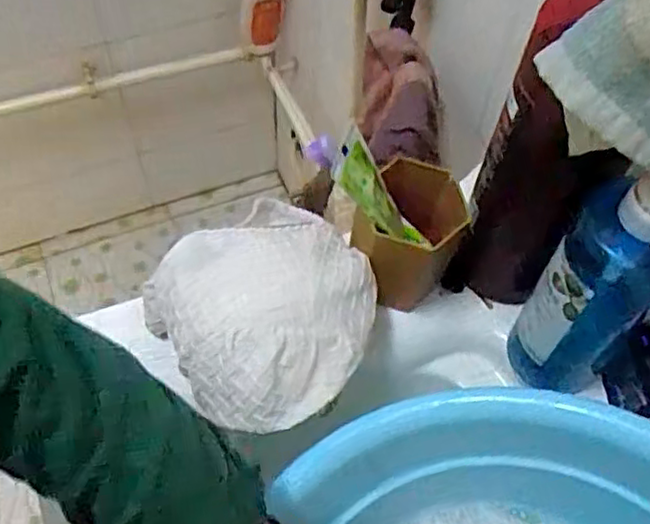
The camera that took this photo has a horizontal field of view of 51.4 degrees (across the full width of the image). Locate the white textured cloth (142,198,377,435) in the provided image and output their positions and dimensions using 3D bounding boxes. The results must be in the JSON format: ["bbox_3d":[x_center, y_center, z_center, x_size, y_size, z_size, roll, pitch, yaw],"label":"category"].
[{"bbox_3d":[-0.038,0.030,0.471,0.148,0.056,0.158,-28,64,-18],"label":"white textured cloth"}]

